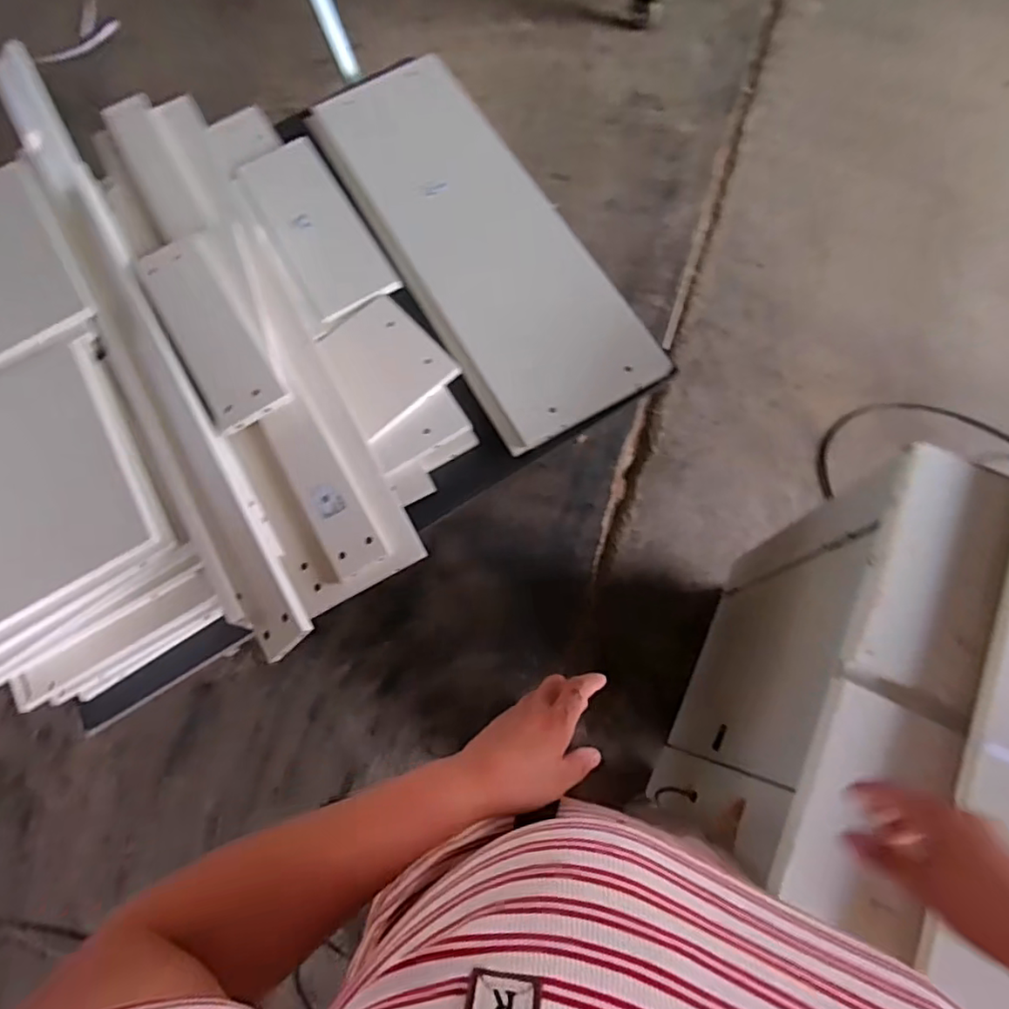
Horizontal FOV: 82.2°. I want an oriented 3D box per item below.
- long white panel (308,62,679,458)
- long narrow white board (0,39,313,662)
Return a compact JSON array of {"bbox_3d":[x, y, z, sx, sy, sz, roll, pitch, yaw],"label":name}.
[{"bbox_3d":[-0.065,-0.582,1.209,0.352,0.044,0.985,-28,72,-8],"label":"long white panel"},{"bbox_3d":[-0.675,-0.377,1.014,0.097,0.048,1.456,-32,73,-6],"label":"long narrow white board"}]

